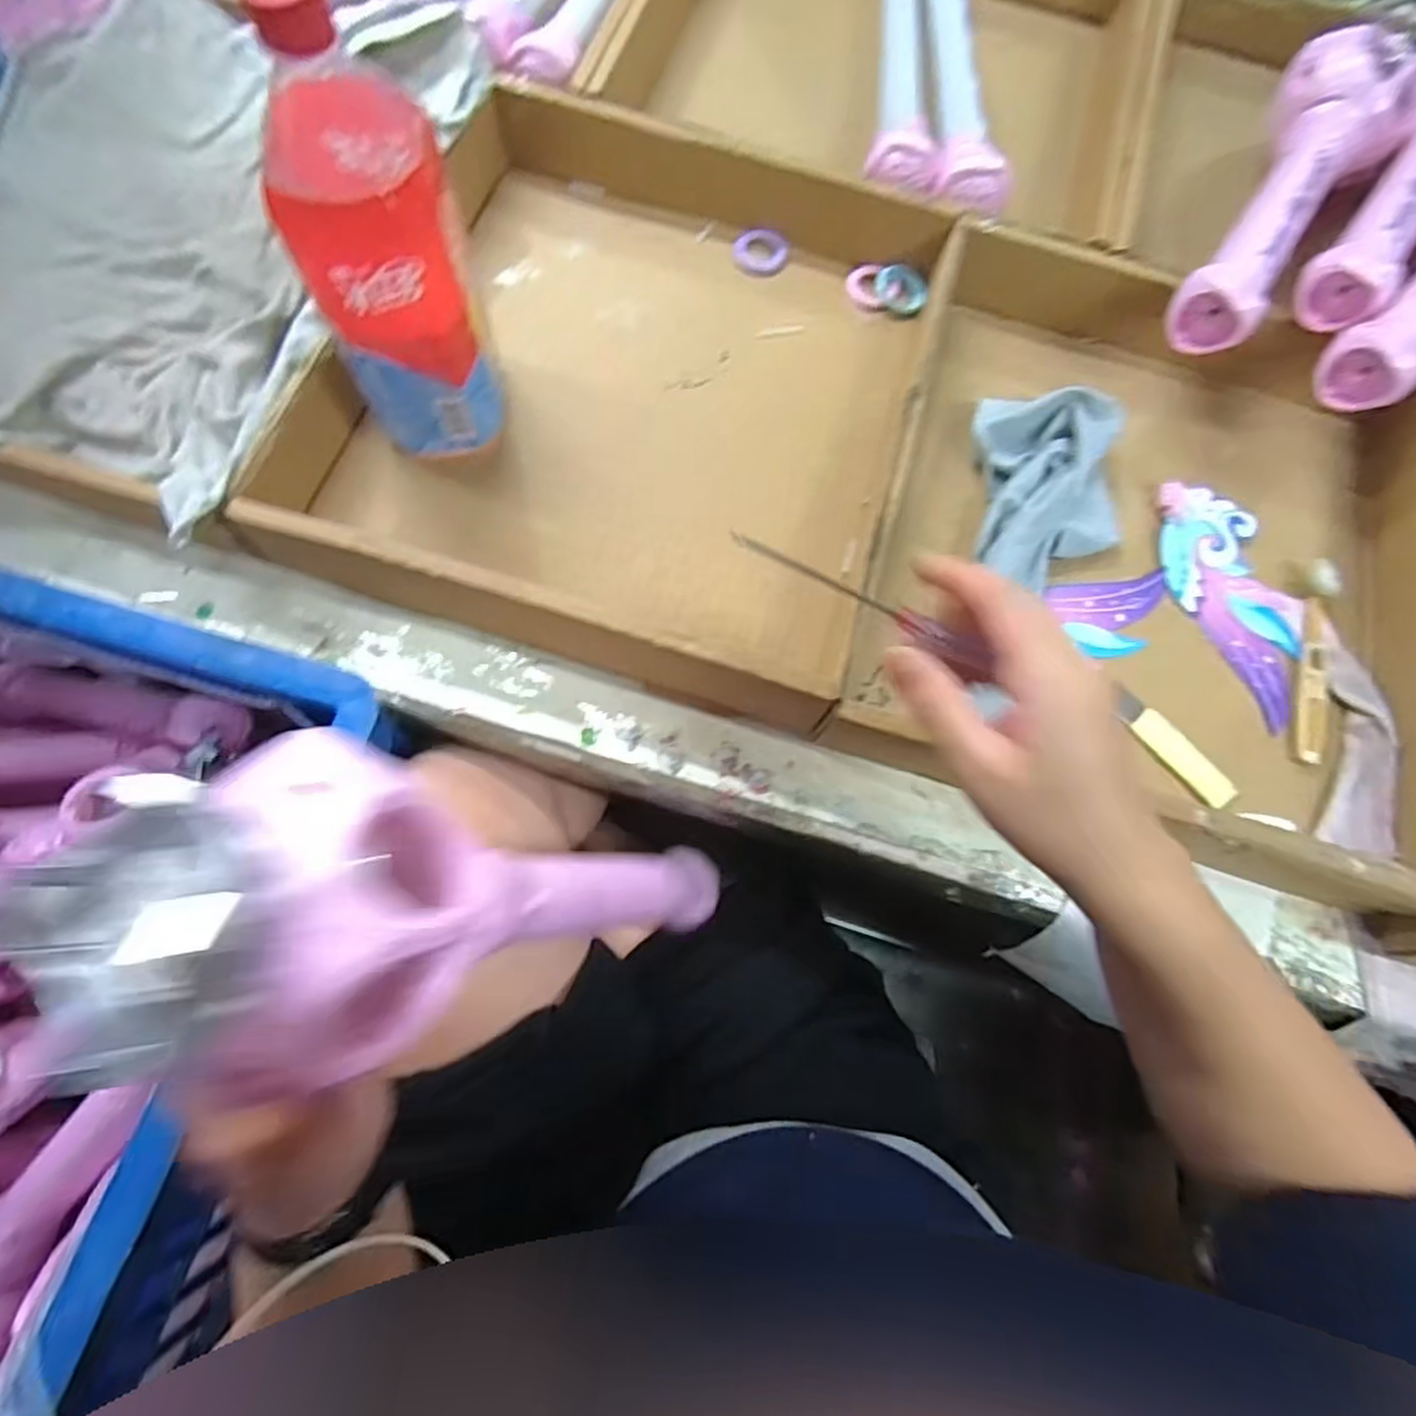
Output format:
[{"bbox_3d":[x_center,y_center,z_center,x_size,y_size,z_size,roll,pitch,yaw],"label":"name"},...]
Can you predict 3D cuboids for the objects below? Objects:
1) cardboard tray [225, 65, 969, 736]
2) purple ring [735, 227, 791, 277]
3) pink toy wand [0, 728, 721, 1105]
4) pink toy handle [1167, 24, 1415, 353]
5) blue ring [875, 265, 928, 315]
[{"bbox_3d":[-0.041,-0.210,0.449,0.337,0.069,0.373,18,73,2],"label":"cardboard tray"},{"bbox_3d":[0.039,-0.334,0.522,0.039,0.005,0.041,1,74,-3],"label":"purple ring"},{"bbox_3d":[-0.069,0.078,0.302,0.041,0.366,0.092,-10,75,18],"label":"pink toy wand"},{"bbox_3d":[0.403,-0.364,0.505,0.090,0.091,0.343,37,79,9],"label":"pink toy handle"},{"bbox_3d":[0.140,-0.301,0.513,0.036,0.005,0.037,1,74,-3],"label":"blue ring"}]

